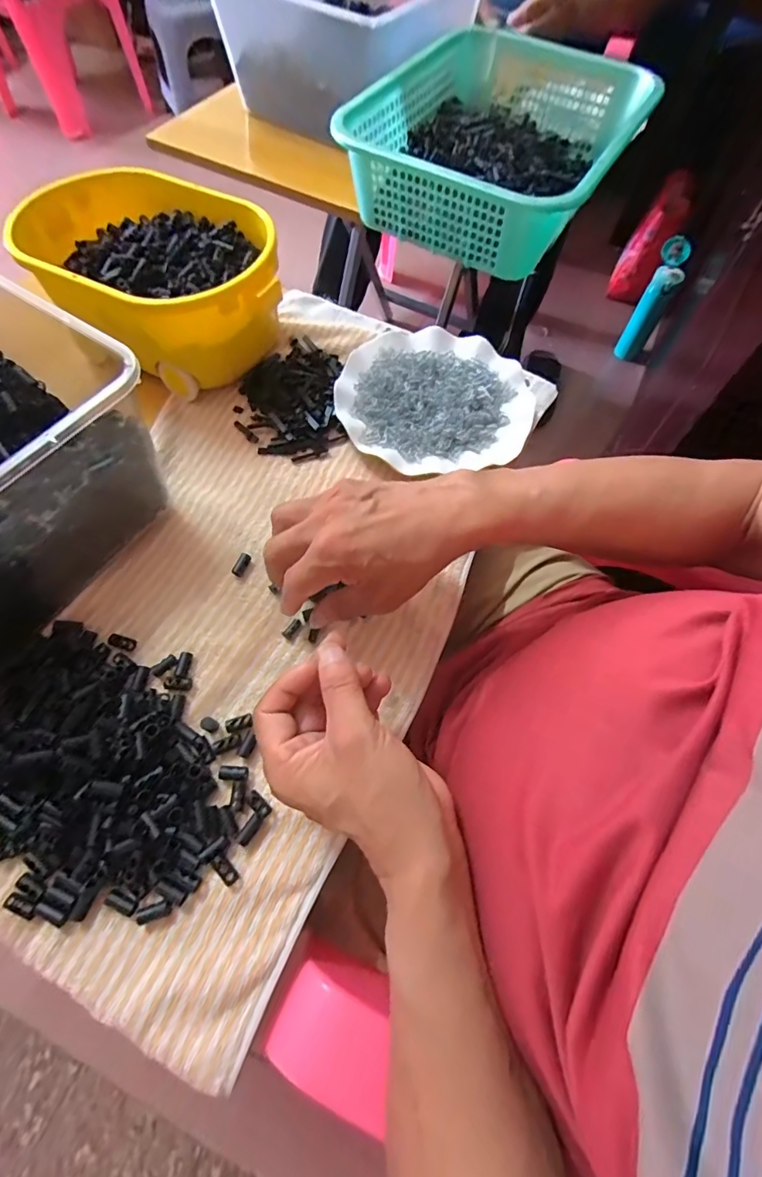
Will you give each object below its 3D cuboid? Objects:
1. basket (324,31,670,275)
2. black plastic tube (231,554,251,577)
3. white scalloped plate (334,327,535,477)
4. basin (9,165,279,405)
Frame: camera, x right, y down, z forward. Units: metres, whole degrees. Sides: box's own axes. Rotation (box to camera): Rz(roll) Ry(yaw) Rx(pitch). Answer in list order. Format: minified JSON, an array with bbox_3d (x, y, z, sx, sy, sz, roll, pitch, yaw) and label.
[{"bbox_3d":[0.145,-0.564,0.606,0.301,0.094,0.384,26,66,11],"label":"basket"},{"bbox_3d":[-0.114,-0.020,0.387,0.010,0.009,0.019,25,66,10],"label":"black plastic tube"},{"bbox_3d":[0.052,-0.184,0.456,0.182,0.014,0.168,-12,65,-8],"label":"white scalloped plate"},{"bbox_3d":[-0.207,-0.286,0.450,0.231,0.095,0.182,-1,64,-2],"label":"basin"}]

